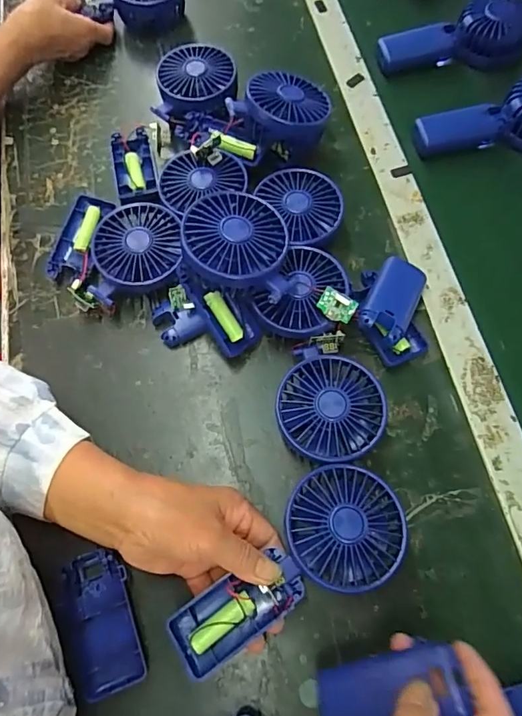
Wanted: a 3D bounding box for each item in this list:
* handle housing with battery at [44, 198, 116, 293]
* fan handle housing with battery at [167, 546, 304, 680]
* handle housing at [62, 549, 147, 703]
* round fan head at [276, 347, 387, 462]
[{"bbox_3d":[-0.185,-0.113,0.471,0.051,0.023,0.104,8,70,5],"label":"handle housing with battery"},{"bbox_3d":[-0.016,0.178,0.324,0.094,0.020,0.046,-24,70,-8],"label":"fan handle housing with battery"},{"bbox_3d":[-0.119,0.198,0.352,0.046,0.016,0.095,-18,70,-5],"label":"handle housing"},{"bbox_3d":[0.056,0.045,0.388,0.082,0.045,0.086,-1,69,2],"label":"round fan head"}]

